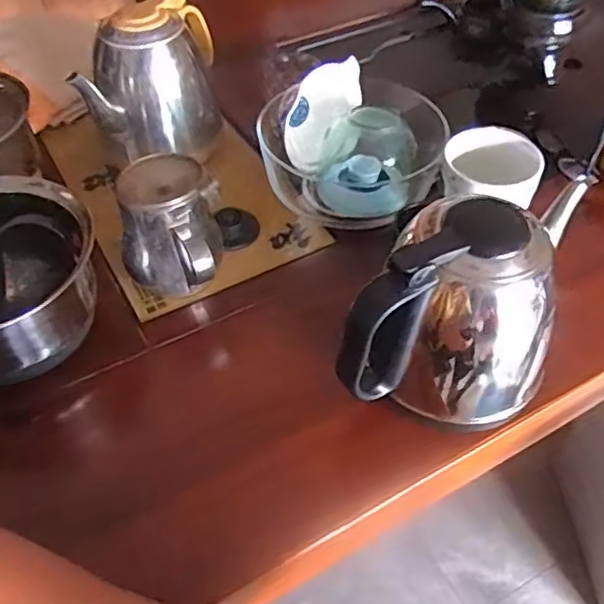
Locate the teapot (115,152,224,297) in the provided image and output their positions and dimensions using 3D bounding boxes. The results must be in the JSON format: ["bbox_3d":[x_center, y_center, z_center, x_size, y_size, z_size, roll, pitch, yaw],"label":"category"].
[{"bbox_3d":[-0.107,-0.055,0.523,0.081,0.102,0.100,-4,49,-3],"label":"teapot"}]

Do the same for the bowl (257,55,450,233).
[{"bbox_3d":[0.048,-0.143,0.601,0.166,0.113,0.138,-4,49,-3],"label":"bowl"}]

